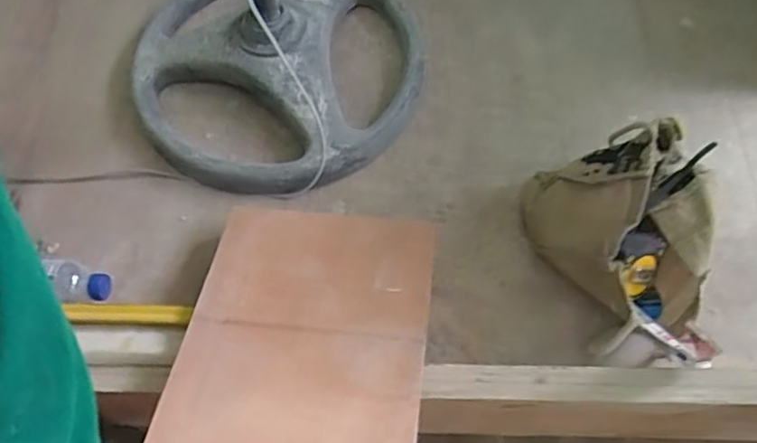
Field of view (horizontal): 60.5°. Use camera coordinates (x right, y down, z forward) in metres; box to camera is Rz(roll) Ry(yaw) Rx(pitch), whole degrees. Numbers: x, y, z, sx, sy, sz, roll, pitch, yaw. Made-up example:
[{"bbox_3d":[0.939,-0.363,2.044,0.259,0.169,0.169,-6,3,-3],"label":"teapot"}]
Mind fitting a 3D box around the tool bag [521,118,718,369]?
[{"bbox_3d":[0.262,0.019,0.723,0.195,0.132,0.241,12,62,8],"label":"tool bag"}]

